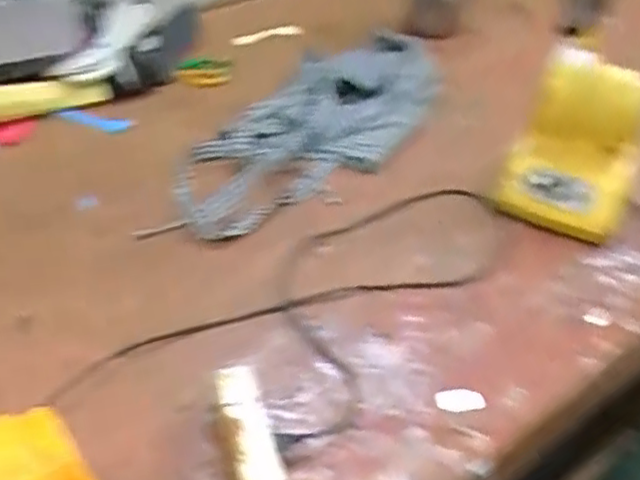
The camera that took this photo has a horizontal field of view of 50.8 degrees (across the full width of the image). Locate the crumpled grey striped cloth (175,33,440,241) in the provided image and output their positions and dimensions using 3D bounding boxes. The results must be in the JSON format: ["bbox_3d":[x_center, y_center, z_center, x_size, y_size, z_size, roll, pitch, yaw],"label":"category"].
[{"bbox_3d":[0.002,-0.202,1.163,0.267,0.102,0.664,30,48,27],"label":"crumpled grey striped cloth"}]

